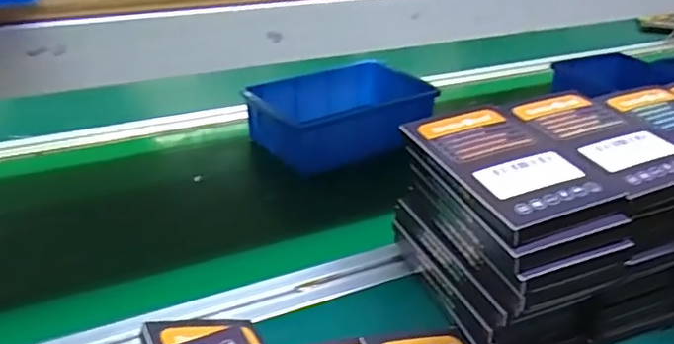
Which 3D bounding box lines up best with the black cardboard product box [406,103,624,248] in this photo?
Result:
[{"bbox_3d":[0.107,-0.005,0.365,0.078,0.020,0.126,-11,31,-21],"label":"black cardboard product box"}]

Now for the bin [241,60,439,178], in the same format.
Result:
[{"bbox_3d":[0.004,-0.069,0.657,0.187,0.054,0.132,-19,35,-32],"label":"bin"}]

